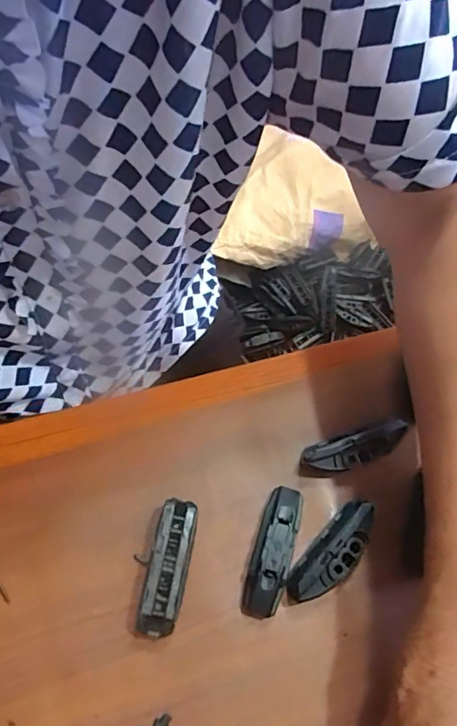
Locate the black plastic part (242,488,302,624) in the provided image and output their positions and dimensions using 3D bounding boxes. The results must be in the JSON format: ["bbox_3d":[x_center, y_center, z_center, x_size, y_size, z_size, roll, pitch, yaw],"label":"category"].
[{"bbox_3d":[0.027,0.111,0.297,0.022,0.020,0.074,19,65,6],"label":"black plastic part"}]

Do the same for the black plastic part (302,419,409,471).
[{"bbox_3d":[0.083,0.056,0.324,0.067,0.023,0.022,-11,66,-8],"label":"black plastic part"}]

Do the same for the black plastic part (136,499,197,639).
[{"bbox_3d":[-0.035,0.119,0.291,0.022,0.020,0.073,12,65,2],"label":"black plastic part"}]

